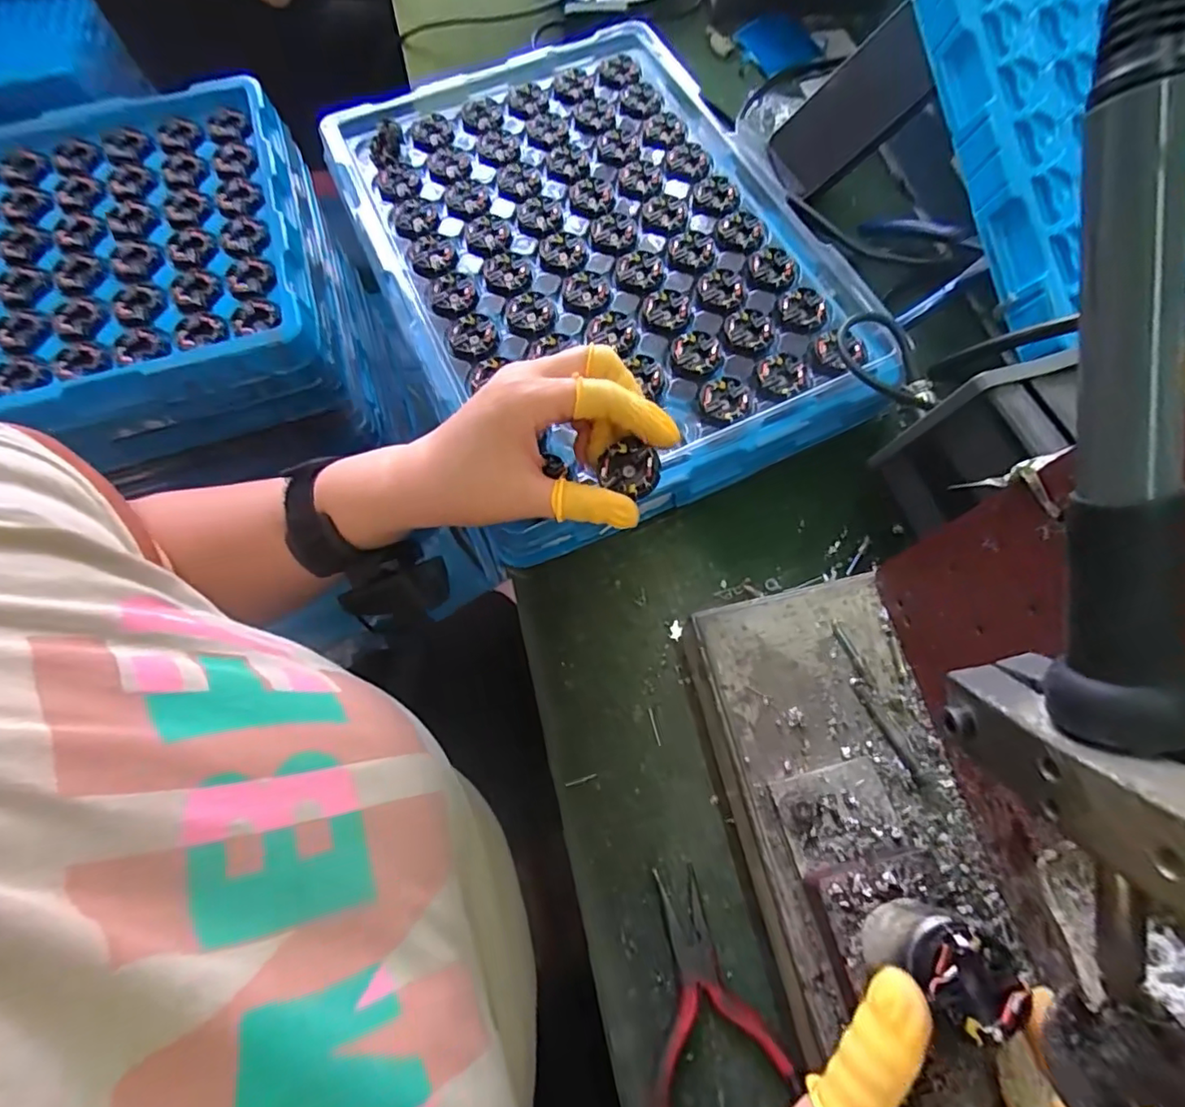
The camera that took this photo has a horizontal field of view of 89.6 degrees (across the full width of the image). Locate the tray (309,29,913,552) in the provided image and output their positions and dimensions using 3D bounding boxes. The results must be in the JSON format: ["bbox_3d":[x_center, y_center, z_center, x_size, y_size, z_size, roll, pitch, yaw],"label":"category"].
[{"bbox_3d":[-0.001,-0.201,0.426,0.281,0.073,0.378,-23,67,-7],"label":"tray"}]

